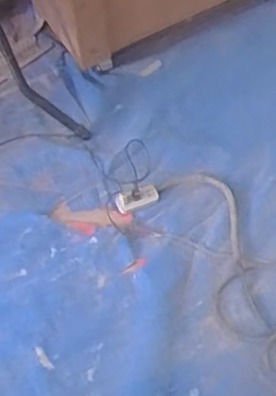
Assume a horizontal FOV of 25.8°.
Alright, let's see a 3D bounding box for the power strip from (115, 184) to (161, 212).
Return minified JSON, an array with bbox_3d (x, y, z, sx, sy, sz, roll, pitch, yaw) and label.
[{"bbox_3d":[-0.001,0.002,1.724,0.120,0.031,0.062,-16,60,-7],"label":"power strip"}]

